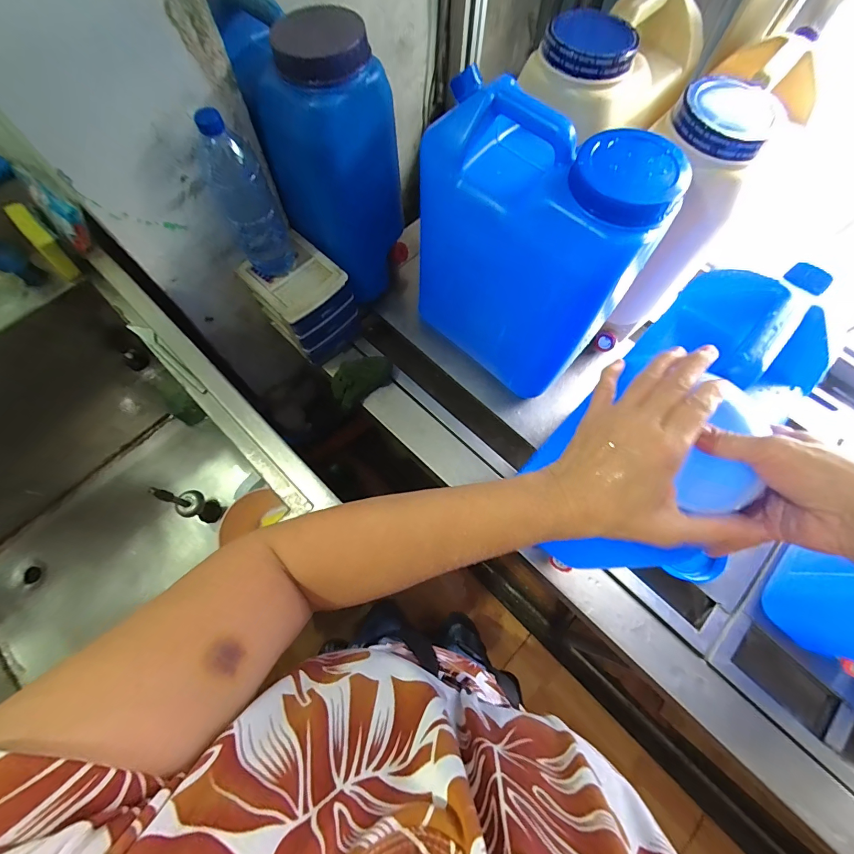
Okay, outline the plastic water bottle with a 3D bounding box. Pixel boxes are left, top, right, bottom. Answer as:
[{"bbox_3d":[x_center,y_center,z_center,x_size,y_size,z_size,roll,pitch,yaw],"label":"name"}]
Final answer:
[{"bbox_3d":[-0.276,-0.345,0.606,0.080,0.246,0.067,-23,70,-8],"label":"plastic water bottle"}]

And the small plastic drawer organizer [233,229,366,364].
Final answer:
[{"bbox_3d":[-0.242,-0.248,0.782,0.138,0.156,0.172,-43,74,-14],"label":"small plastic drawer organizer"}]

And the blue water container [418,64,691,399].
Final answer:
[{"bbox_3d":[0.136,-0.255,0.618,0.315,0.382,0.136,39,74,14],"label":"blue water container"}]

